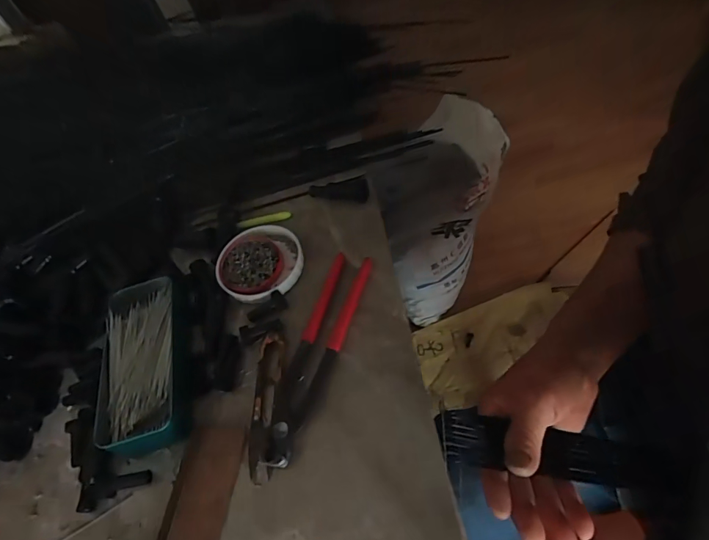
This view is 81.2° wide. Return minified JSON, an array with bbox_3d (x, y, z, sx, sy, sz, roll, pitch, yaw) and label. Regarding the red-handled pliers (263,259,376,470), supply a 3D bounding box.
[{"bbox_3d":[-0.033,0.067,0.363,0.036,0.012,0.196,14,57,15],"label":"red-handled pliers"}]

